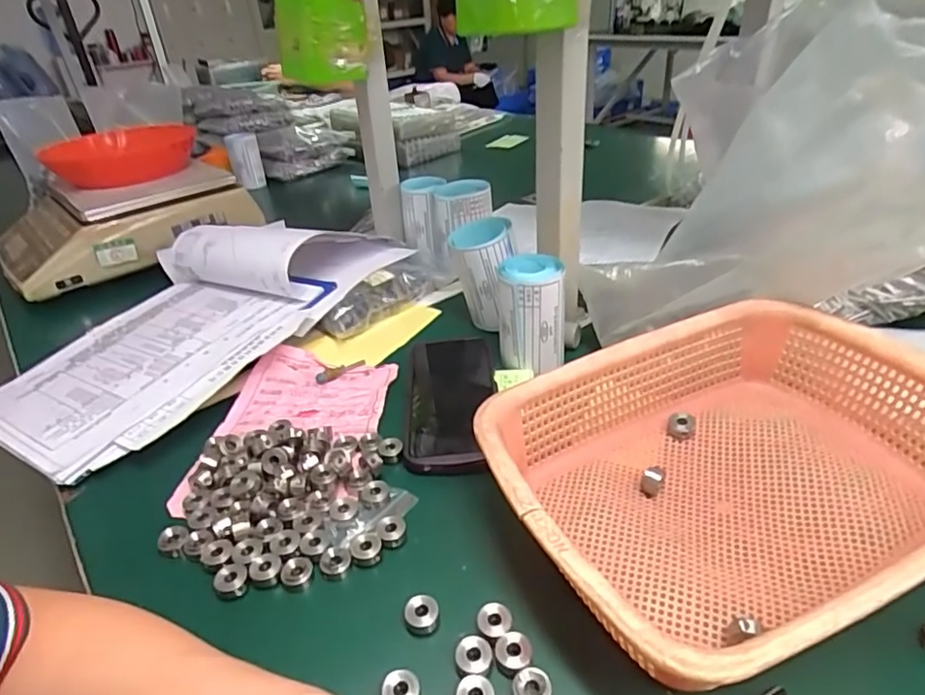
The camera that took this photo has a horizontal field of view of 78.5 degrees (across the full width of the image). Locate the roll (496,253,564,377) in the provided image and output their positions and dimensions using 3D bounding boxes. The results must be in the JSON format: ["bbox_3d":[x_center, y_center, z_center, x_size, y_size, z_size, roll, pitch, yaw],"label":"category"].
[{"bbox_3d":[0.064,-0.032,0.527,0.057,0.094,0.053,-3,34,5],"label":"roll"}]

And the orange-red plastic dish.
[{"bbox_3d":[-0.535,-0.302,0.887,0.203,0.053,0.180,-29,40,-31],"label":"orange-red plastic dish"}]

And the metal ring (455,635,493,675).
[{"bbox_3d":[0.006,0.165,0.304,0.019,0.005,0.018,-4,34,3],"label":"metal ring"}]

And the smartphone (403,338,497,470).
[{"bbox_3d":[-0.011,0.044,0.504,0.079,0.018,0.171,-5,34,2],"label":"smartphone"}]

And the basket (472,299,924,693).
[{"bbox_3d":[0.172,0.076,0.363,0.294,0.075,0.219,-19,36,-18],"label":"basket"}]

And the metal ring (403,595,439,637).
[{"bbox_3d":[-0.023,0.156,0.329,0.020,0.014,0.017,-13,34,-11],"label":"metal ring"}]

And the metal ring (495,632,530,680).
[{"bbox_3d":[0.027,0.165,0.306,0.019,0.008,0.021,-5,34,1],"label":"metal ring"}]

